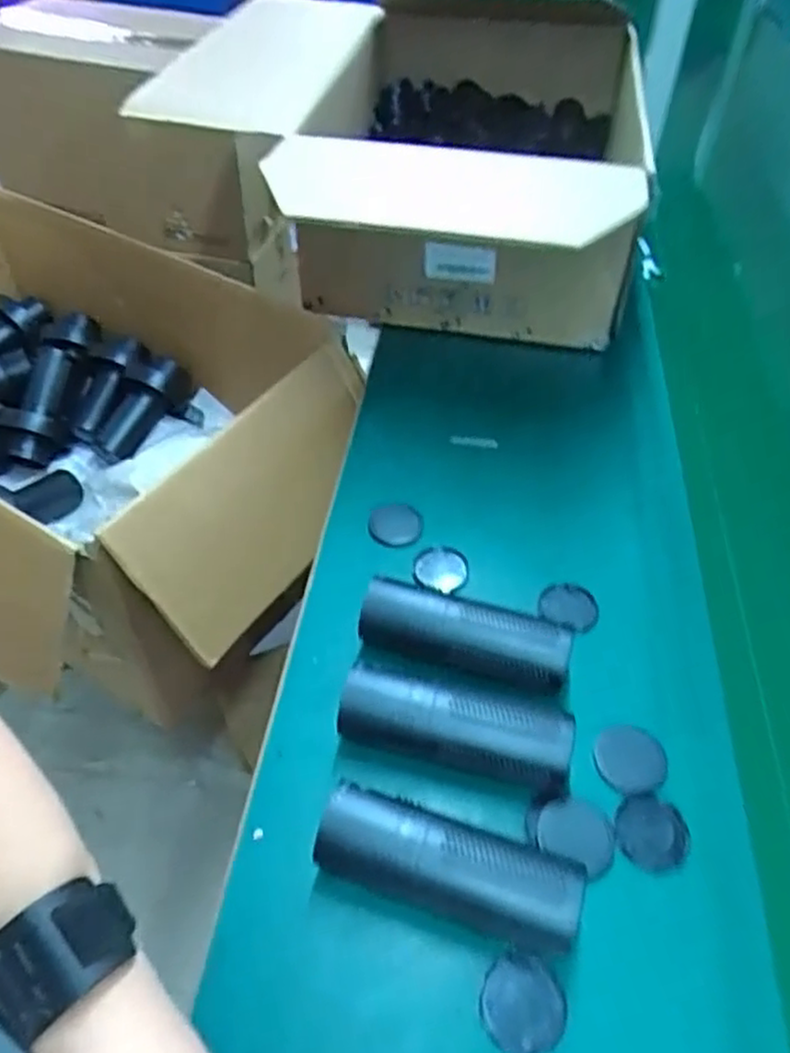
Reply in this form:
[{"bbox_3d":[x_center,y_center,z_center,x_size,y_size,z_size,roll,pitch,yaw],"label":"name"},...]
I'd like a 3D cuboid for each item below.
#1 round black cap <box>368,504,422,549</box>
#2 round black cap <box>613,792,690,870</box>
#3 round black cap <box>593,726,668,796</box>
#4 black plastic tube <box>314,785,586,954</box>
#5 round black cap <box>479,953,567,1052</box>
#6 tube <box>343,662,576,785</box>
[{"bbox_3d":[0.000,-0.001,0.704,0.050,0.007,0.052,1,47,-1],"label":"round black cap"},{"bbox_3d":[0.178,0.209,0.505,0.051,0.009,0.047,1,47,-1],"label":"round black cap"},{"bbox_3d":[0.171,0.169,0.533,0.050,0.007,0.047,1,47,-1],"label":"round black cap"},{"bbox_3d":[0.032,0.217,0.463,0.160,0.056,0.051,16,49,13],"label":"black plastic tube"},{"bbox_3d":[0.077,0.285,0.438,0.049,0.007,0.050,1,47,-1],"label":"round black cap"},{"bbox_3d":[0.042,0.147,0.529,0.160,0.055,0.042,9,48,7],"label":"tube"}]

